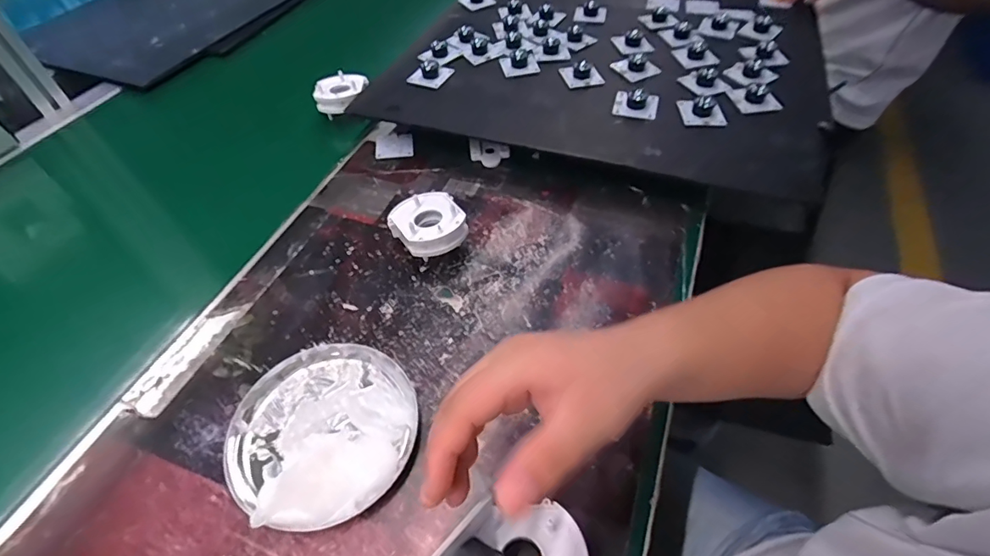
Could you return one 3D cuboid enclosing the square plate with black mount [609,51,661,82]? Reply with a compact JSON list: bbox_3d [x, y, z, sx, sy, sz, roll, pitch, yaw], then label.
[{"bbox_3d":[0.165,-0.252,0.559,0.034,0.019,0.046,-24,55,-17],"label":"square plate with black mount"}]

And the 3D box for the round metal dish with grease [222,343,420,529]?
[{"bbox_3d":[-0.121,0.102,0.331,0.126,0.026,0.126,-1,50,1],"label":"round metal dish with grease"}]

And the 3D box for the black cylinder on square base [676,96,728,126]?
[{"bbox_3d":[0.216,-0.178,0.498,0.038,0.018,0.045,-8,52,-4],"label":"black cylinder on square base"}]

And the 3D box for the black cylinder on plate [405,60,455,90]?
[{"bbox_3d":[-0.077,-0.248,0.566,0.043,0.015,0.045,21,55,18],"label":"black cylinder on plate"}]

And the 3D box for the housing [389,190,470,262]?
[{"bbox_3d":[-0.061,-0.045,0.438,0.062,0.040,0.071,-20,53,-14],"label":"housing"}]

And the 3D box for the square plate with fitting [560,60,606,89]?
[{"bbox_3d":[0.103,-0.242,0.553,0.042,0.020,0.046,-15,52,-10],"label":"square plate with fitting"}]

